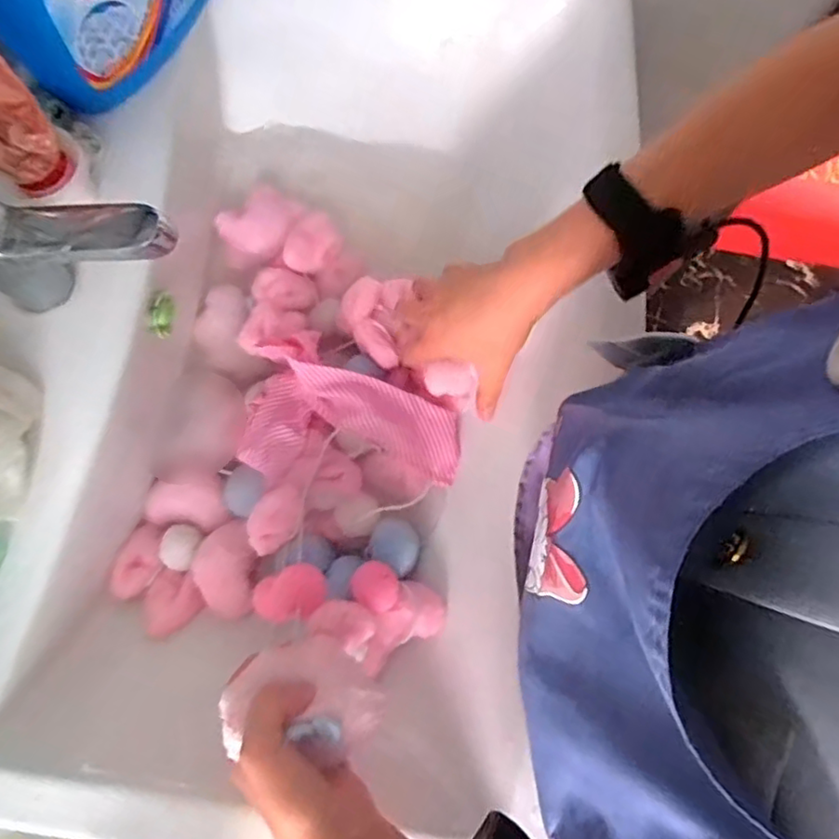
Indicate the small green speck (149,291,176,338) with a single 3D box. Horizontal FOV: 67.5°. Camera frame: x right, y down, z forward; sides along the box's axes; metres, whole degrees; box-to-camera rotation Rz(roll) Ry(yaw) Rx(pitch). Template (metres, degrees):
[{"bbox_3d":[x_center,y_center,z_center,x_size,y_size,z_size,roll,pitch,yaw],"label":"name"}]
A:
[{"bbox_3d":[-0.203,-0.083,0.495,0.012,0.018,0.033,11,79,1],"label":"small green speck"}]

